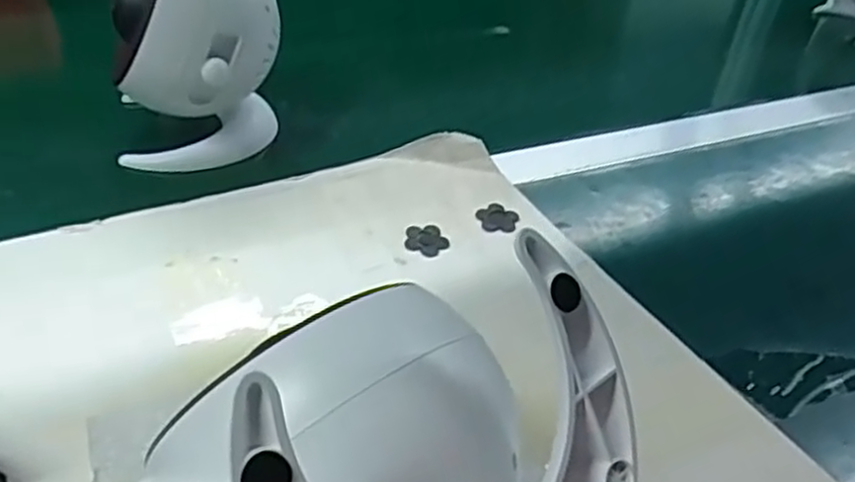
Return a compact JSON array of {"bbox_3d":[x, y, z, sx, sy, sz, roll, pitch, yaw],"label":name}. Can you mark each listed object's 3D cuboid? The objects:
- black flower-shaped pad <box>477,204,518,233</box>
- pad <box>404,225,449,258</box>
[{"bbox_3d":[0.044,-0.015,0.461,0.026,0.004,0.026,7,36,-1],"label":"black flower-shaped pad"},{"bbox_3d":[0.000,0.000,0.440,0.025,0.004,0.026,5,37,-4],"label":"pad"}]

